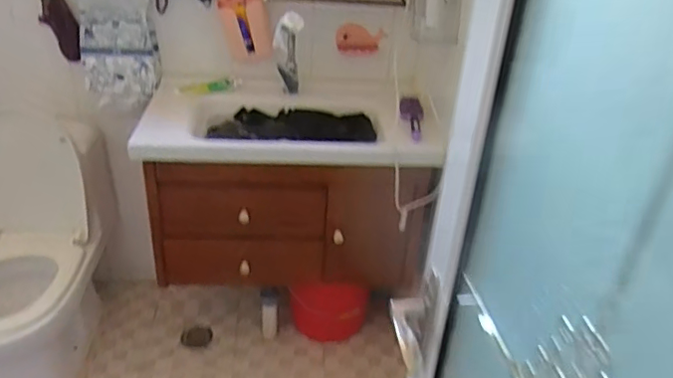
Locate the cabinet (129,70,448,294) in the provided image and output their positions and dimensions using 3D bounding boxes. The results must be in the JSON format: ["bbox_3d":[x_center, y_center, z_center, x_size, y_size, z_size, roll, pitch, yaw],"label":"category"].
[{"bbox_3d":[-0.139,-0.040,1.717,0.753,0.473,0.489,3,31,-2],"label":"cabinet"}]

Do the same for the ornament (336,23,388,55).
[{"bbox_3d":[0.077,-0.468,1.765,0.150,0.094,0.016,1,31,-5],"label":"ornament"}]

